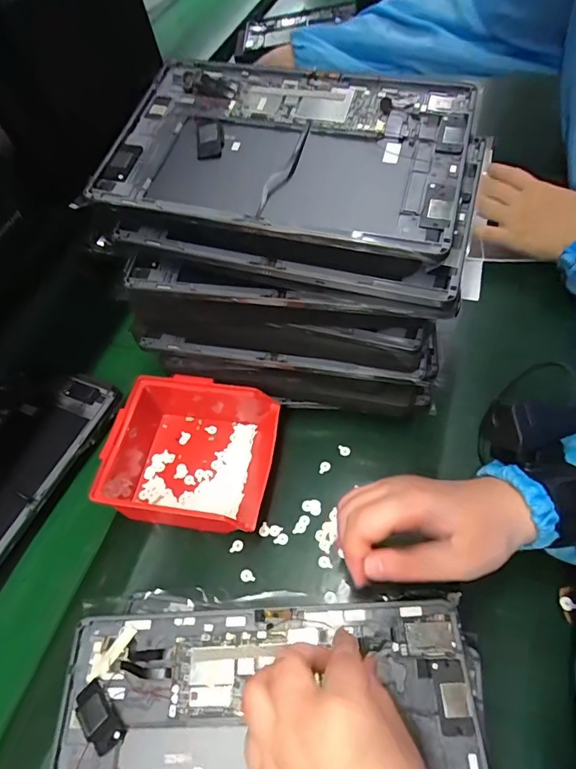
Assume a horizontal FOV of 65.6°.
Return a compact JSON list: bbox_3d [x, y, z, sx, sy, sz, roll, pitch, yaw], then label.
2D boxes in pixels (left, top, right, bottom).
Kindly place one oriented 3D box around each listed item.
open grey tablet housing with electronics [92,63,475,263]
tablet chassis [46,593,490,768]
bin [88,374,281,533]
[{"bbox_3d":[-0.002,-0.174,0.328,0.252,0.012,0.161,12,67,9],"label":"open grey tablet housing with electronics"},{"bbox_3d":[-0.017,0.220,0.262,0.257,0.014,0.169,-5,58,2],"label":"tablet chassis"},{"bbox_3d":[-0.086,0.058,0.404,0.147,0.062,0.131,7,59,9],"label":"bin"}]

